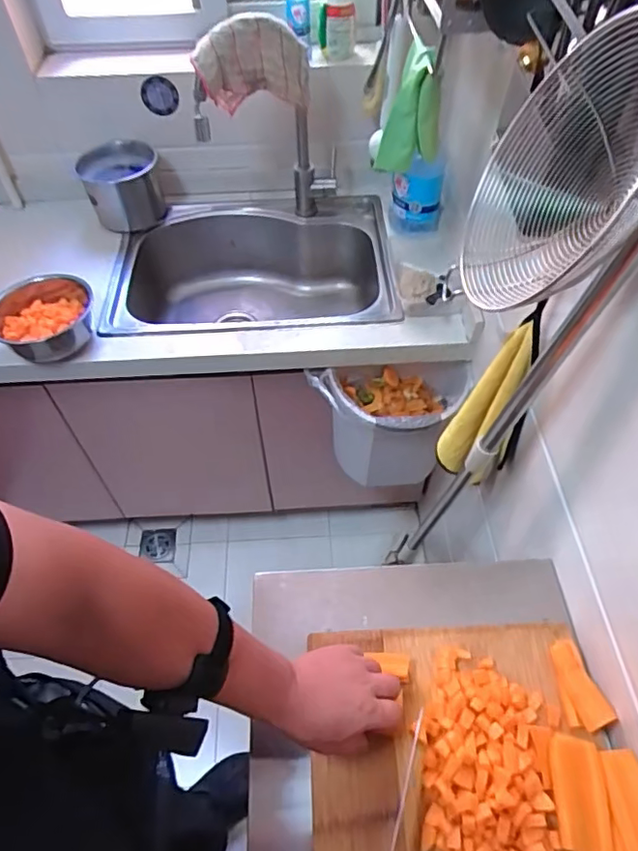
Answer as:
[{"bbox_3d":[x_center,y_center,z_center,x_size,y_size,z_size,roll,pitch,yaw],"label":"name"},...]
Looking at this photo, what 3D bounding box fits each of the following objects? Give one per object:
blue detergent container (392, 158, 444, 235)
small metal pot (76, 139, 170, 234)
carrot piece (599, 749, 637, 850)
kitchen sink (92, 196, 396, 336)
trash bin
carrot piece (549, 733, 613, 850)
[{"bbox_3d":[0.202,-0.464,1.152,0.097,0.151,0.066,1,53,2],"label":"blue detergent container"},{"bbox_3d":[-0.428,-0.524,1.222,0.153,0.154,0.181,-19,55,-13],"label":"small metal pot"},{"bbox_3d":[0.308,0.372,0.541,0.041,0.006,0.096,-17,52,15],"label":"carrot piece"},{"bbox_3d":[-0.142,-0.292,1.232,0.576,0.228,0.402,-3,53,-1],"label":"kitchen sink"},{"bbox_3d":[0.144,0.009,1.125,0.291,0.254,0.146,-4,53,-2],"label":"trash bin"},{"bbox_3d":[0.261,0.369,0.557,0.049,0.007,0.101,3,53,4],"label":"carrot piece"}]

